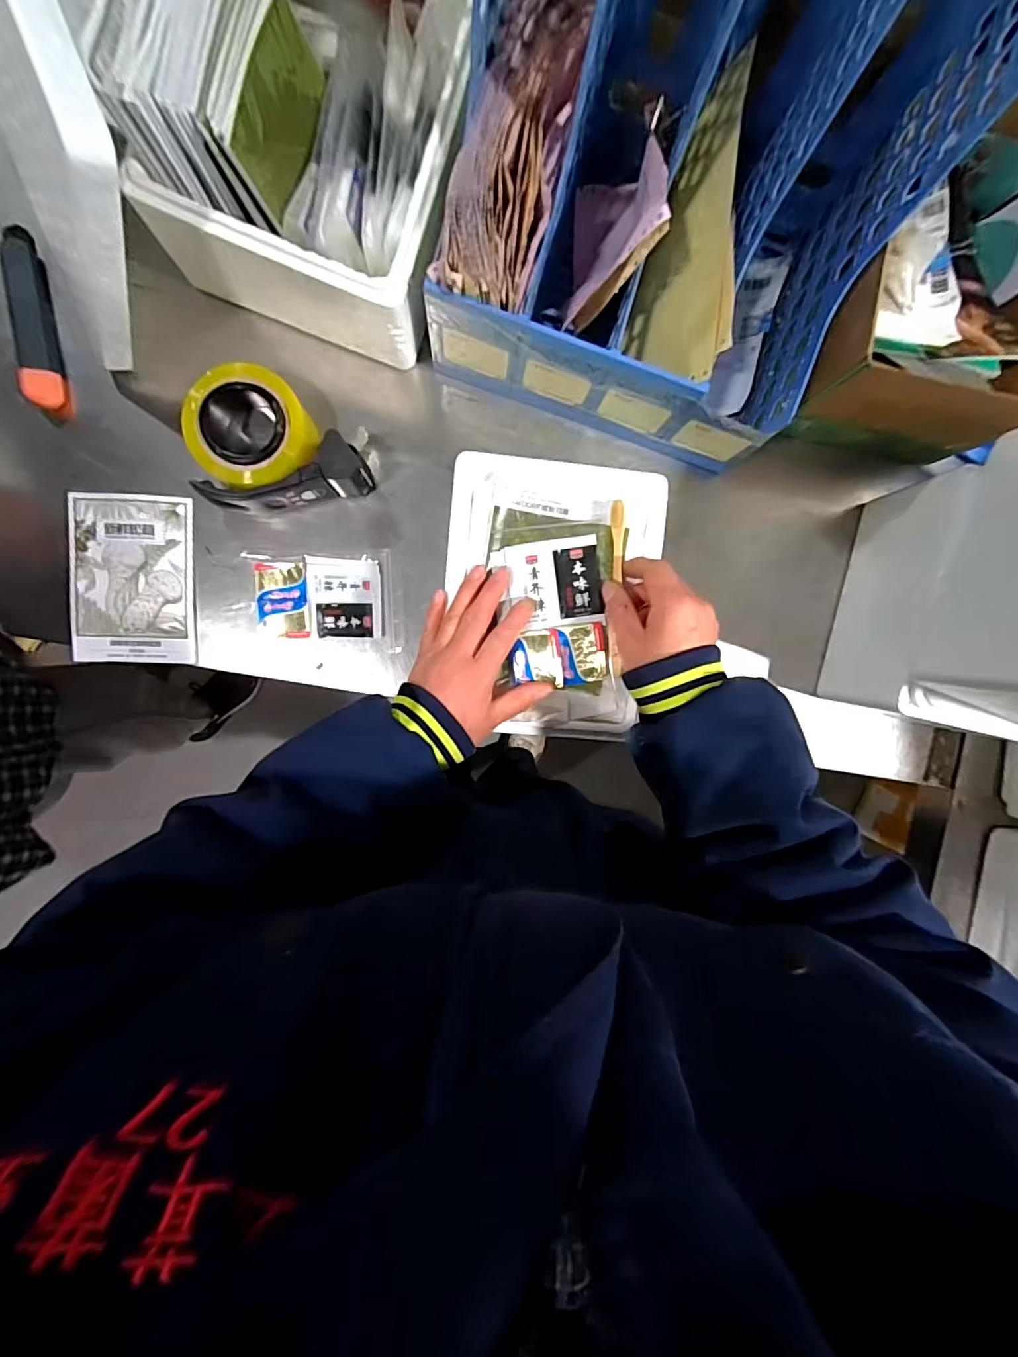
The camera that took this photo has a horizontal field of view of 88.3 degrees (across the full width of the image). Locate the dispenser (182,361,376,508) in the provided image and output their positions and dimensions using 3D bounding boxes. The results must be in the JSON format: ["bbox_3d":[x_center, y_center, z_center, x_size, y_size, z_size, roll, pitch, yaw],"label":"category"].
[{"bbox_3d":[-0.224,-0.232,0.507,0.151,0.068,0.120,-12,95,-5],"label":"dispenser"}]

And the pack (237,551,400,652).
[{"bbox_3d":[-0.197,-0.082,0.546,0.155,0.015,0.097,-2,94,-5],"label":"pack"}]

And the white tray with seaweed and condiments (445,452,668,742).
[{"bbox_3d":[0.036,-0.065,0.431,0.173,0.022,0.225,5,94,-6],"label":"white tray with seaweed and condiments"}]

